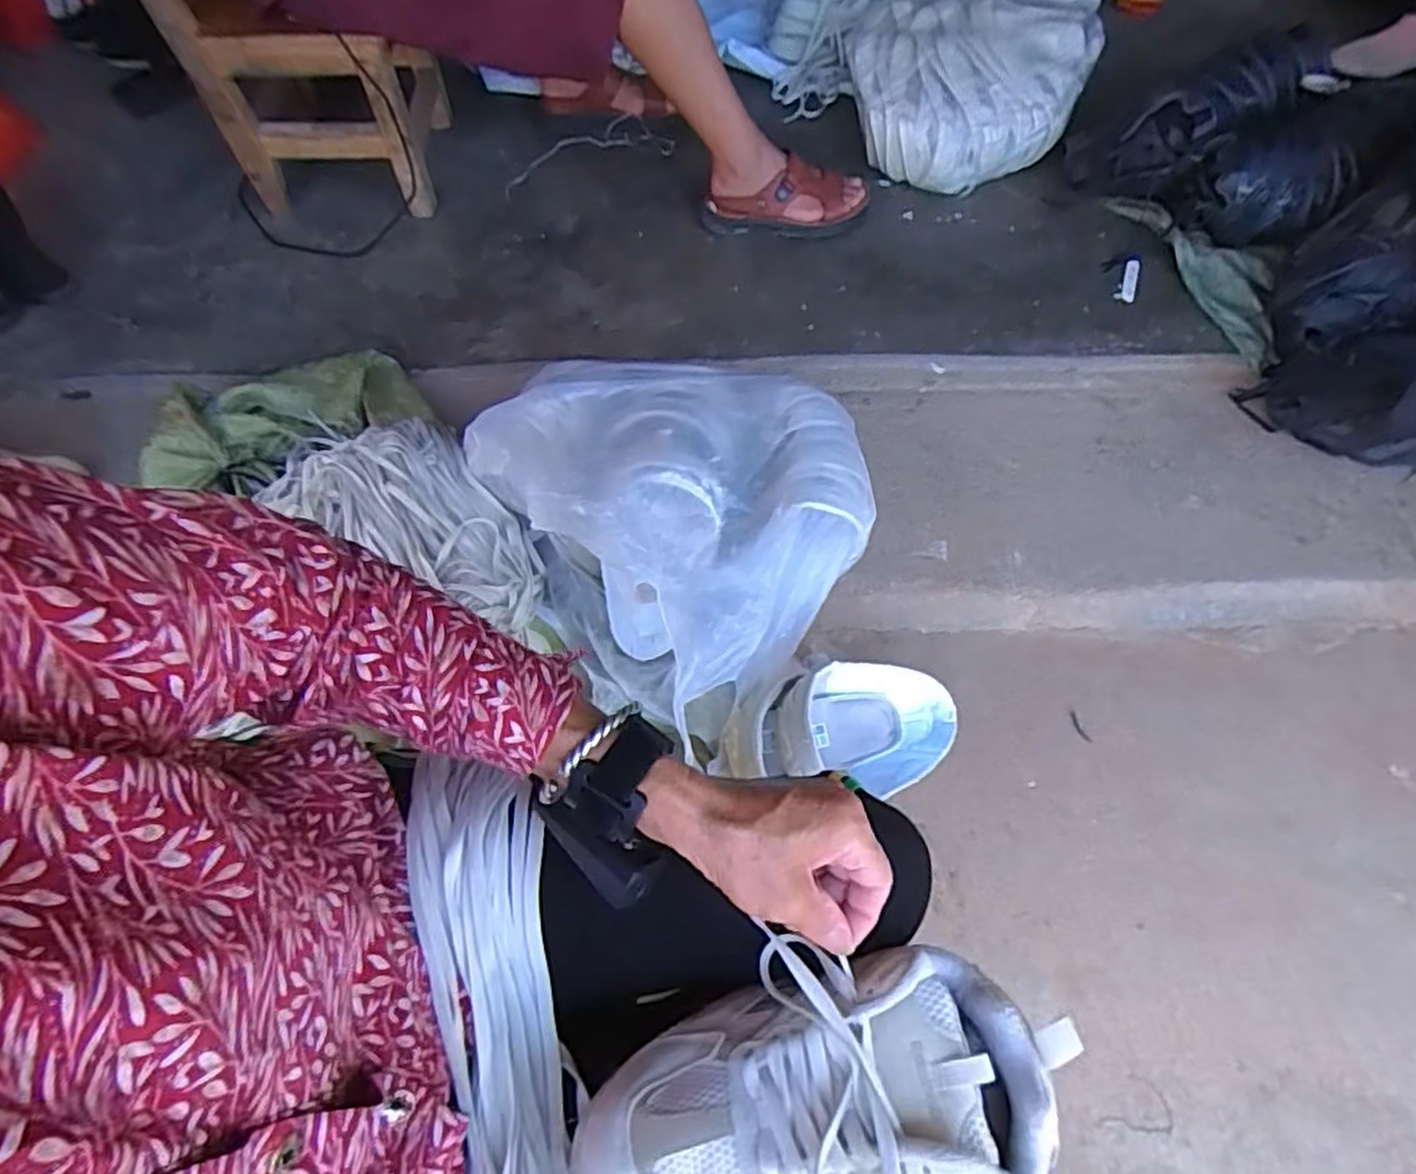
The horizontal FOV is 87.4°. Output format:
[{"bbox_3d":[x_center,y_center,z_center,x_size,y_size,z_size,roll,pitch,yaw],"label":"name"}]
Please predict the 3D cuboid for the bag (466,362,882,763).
[{"bbox_3d":[-0.033,-0.121,0.883,0.418,0.187,0.393,34,68,15],"label":"bag"}]

